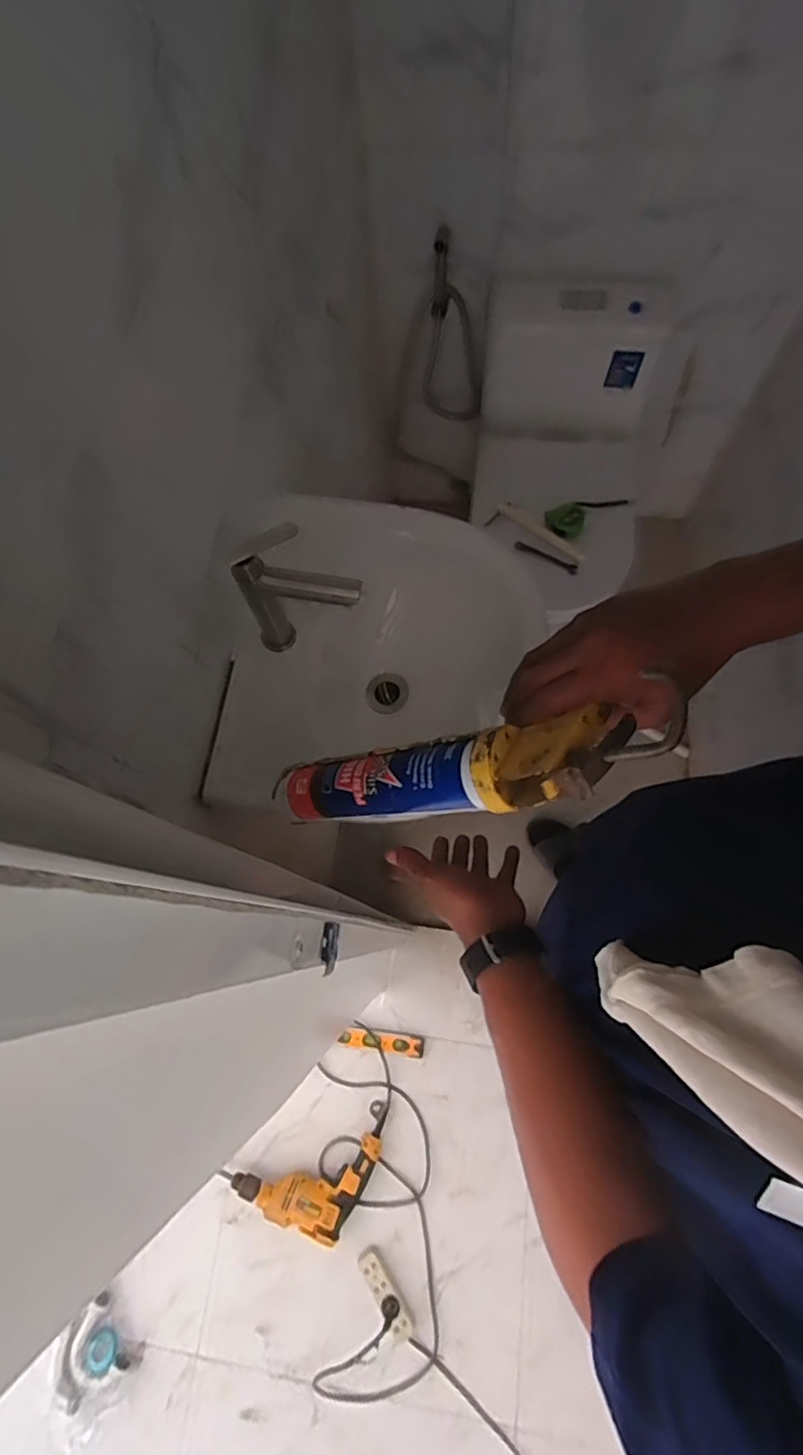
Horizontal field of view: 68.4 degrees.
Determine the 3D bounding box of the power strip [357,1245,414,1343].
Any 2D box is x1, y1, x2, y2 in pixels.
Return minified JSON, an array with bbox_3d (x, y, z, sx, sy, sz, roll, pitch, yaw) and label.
[{"bbox_3d":[-0.030,1.100,1.151,0.047,0.024,0.166,-32,73,-10],"label":"power strip"}]

